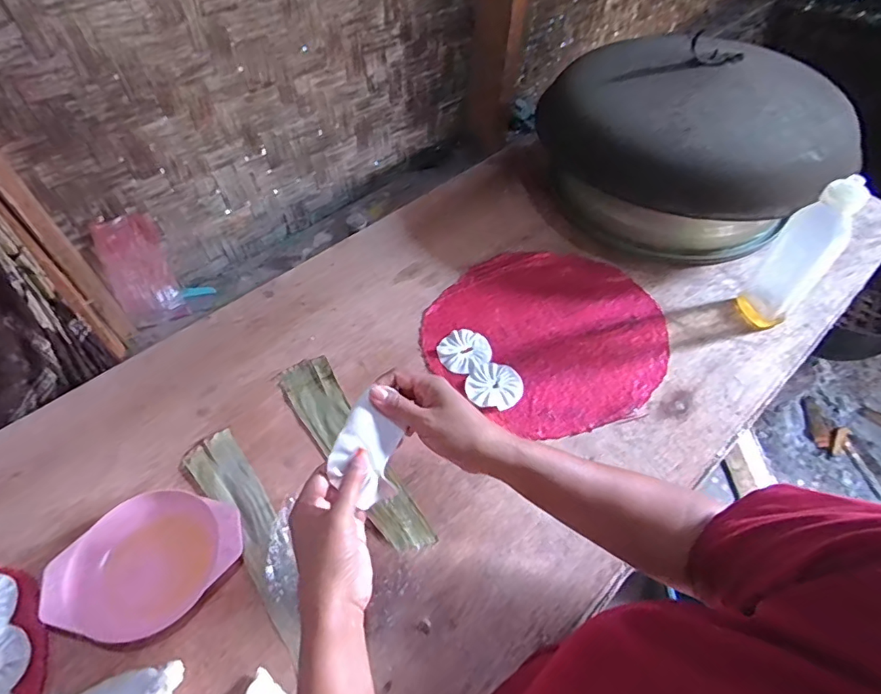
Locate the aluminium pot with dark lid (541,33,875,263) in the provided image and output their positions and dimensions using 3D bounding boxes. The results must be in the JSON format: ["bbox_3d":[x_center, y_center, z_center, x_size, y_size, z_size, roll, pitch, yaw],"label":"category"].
[{"bbox_3d":[0.409,-0.315,0.809,0.340,0.237,0.370,-32,59,-21],"label":"aluminium pot with dark lid"}]

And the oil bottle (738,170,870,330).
[{"bbox_3d":[0.475,-0.117,0.658,0.056,0.217,0.078,-38,61,-24],"label":"oil bottle"}]

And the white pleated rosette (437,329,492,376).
[{"bbox_3d":[0.034,0.005,0.719,0.074,0.006,0.068,-31,57,-22],"label":"white pleated rosette"}]

